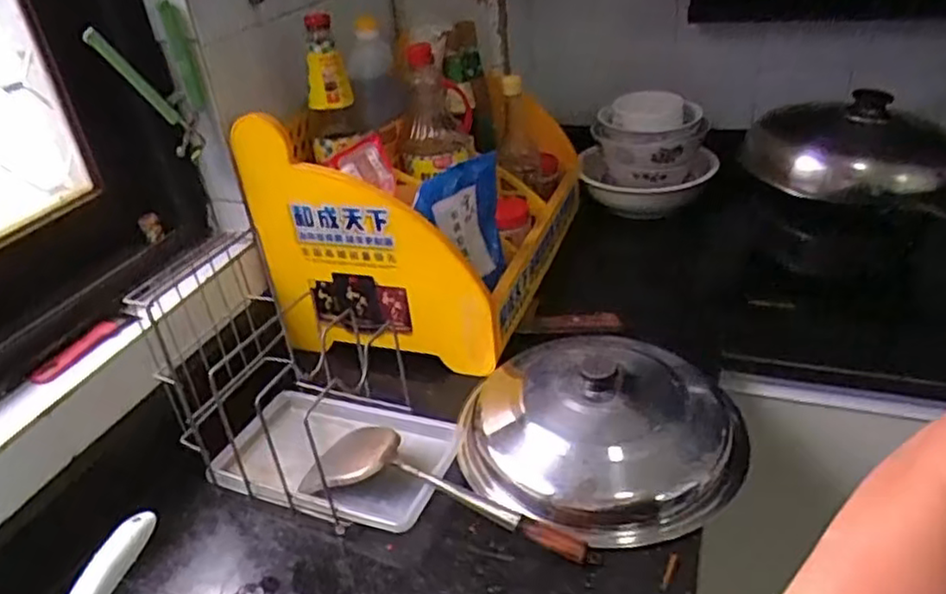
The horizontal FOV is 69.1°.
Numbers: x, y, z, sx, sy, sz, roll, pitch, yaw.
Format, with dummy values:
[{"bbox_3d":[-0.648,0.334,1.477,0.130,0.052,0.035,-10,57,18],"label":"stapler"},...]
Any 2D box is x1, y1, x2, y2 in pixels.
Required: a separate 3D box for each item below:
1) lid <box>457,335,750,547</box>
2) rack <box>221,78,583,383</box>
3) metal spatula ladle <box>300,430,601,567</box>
[{"bbox_3d":[0.145,0.140,0.783,0.311,0.107,0.283,-1,32,7],"label":"lid"},{"bbox_3d":[-0.043,-0.188,1.079,0.326,0.301,0.537,8,34,21],"label":"rack"},{"bbox_3d":[-0.039,0.209,0.691,0.312,0.067,0.087,14,37,29],"label":"metal spatula ladle"}]

